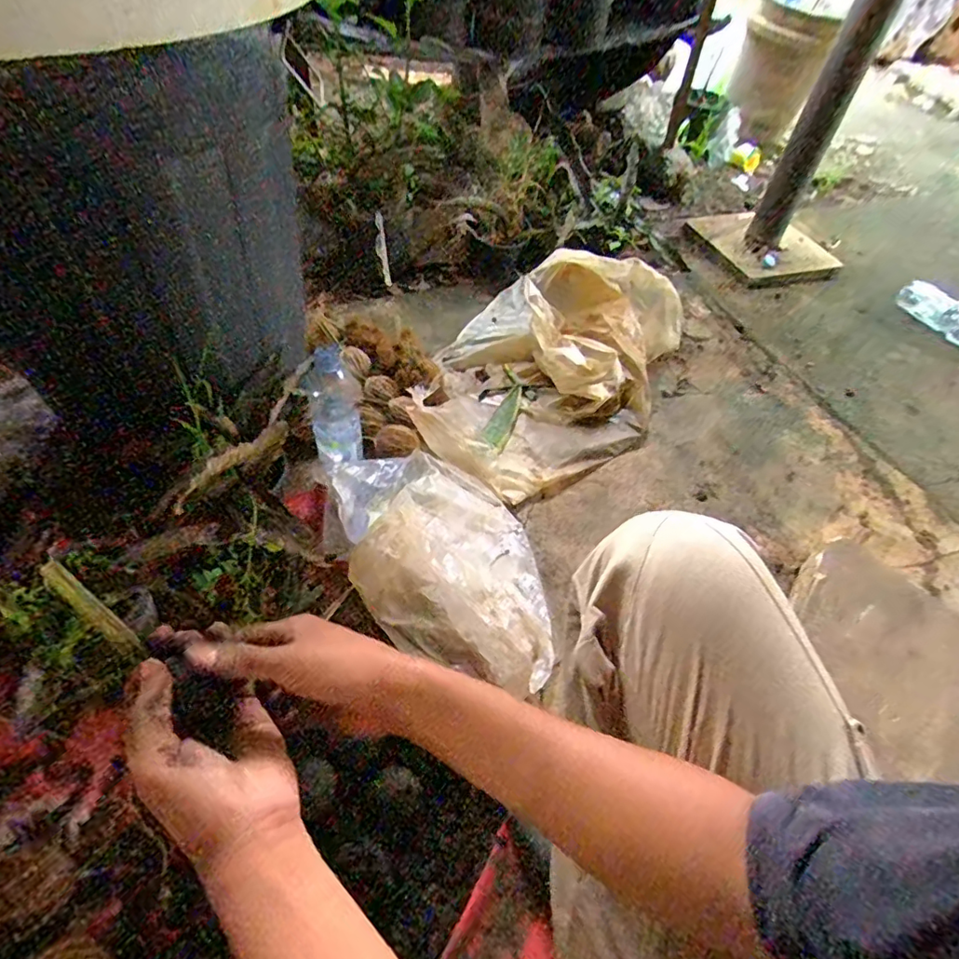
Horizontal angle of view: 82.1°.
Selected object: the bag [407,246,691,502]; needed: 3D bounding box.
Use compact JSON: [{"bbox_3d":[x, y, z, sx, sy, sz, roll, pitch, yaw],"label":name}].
[{"bbox_3d":[0.124,-0.208,0.980,0.397,0.146,0.557,20,52,10],"label":"bag"}]

